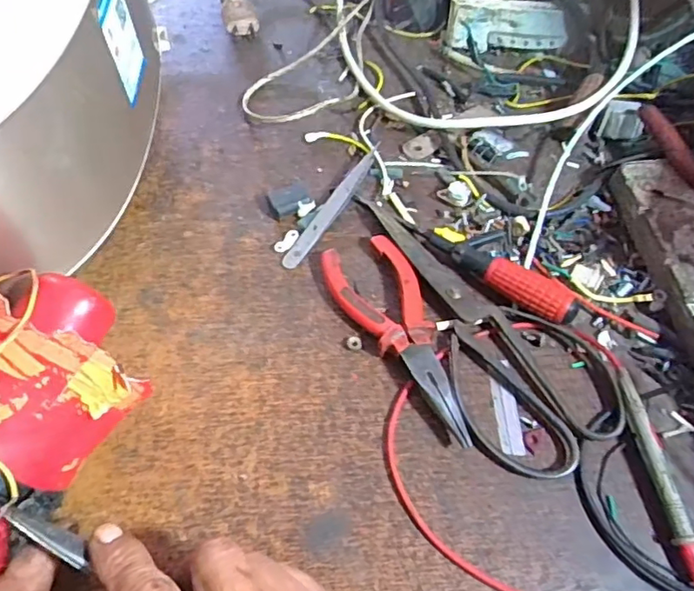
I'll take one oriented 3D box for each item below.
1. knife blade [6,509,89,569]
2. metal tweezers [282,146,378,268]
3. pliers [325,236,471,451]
[{"bbox_3d":[-0.123,0.100,0.241,0.037,0.006,0.010,34,61,-4],"label":"knife blade"},{"bbox_3d":[-0.008,-0.065,0.416,0.013,0.010,0.120,28,69,18],"label":"metal tweezers"},{"bbox_3d":[0.033,0.024,0.353,0.054,0.018,0.145,-18,59,-11],"label":"pliers"}]

